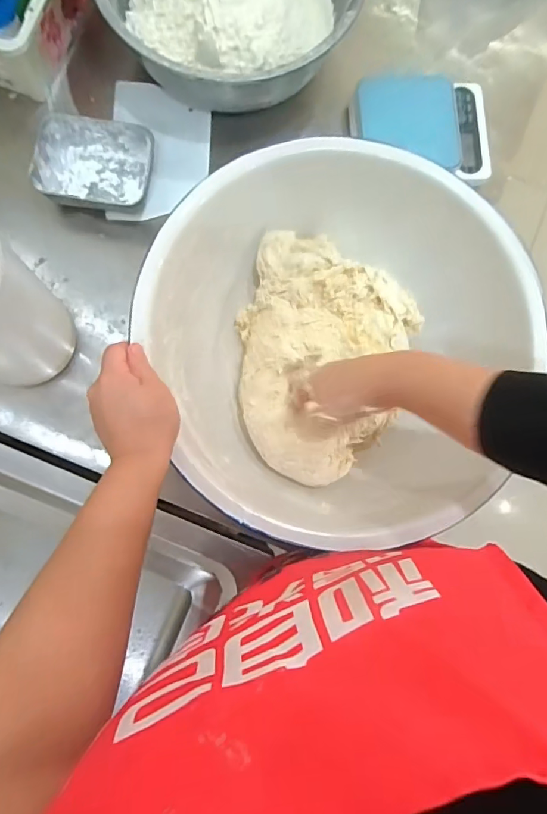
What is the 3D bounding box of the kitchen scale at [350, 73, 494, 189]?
[{"bbox_3d":[0.192,-0.362,0.616,0.182,0.039,0.130,-1,85,-4],"label":"kitchen scale"}]

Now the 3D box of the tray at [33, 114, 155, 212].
[{"bbox_3d":[-0.220,-0.295,0.570,0.135,0.040,0.106,11,84,-3],"label":"tray"}]

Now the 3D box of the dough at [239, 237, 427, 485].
[{"bbox_3d":[0.065,-0.060,0.519,0.200,0.061,0.275,-2,85,-4],"label":"dough"}]

